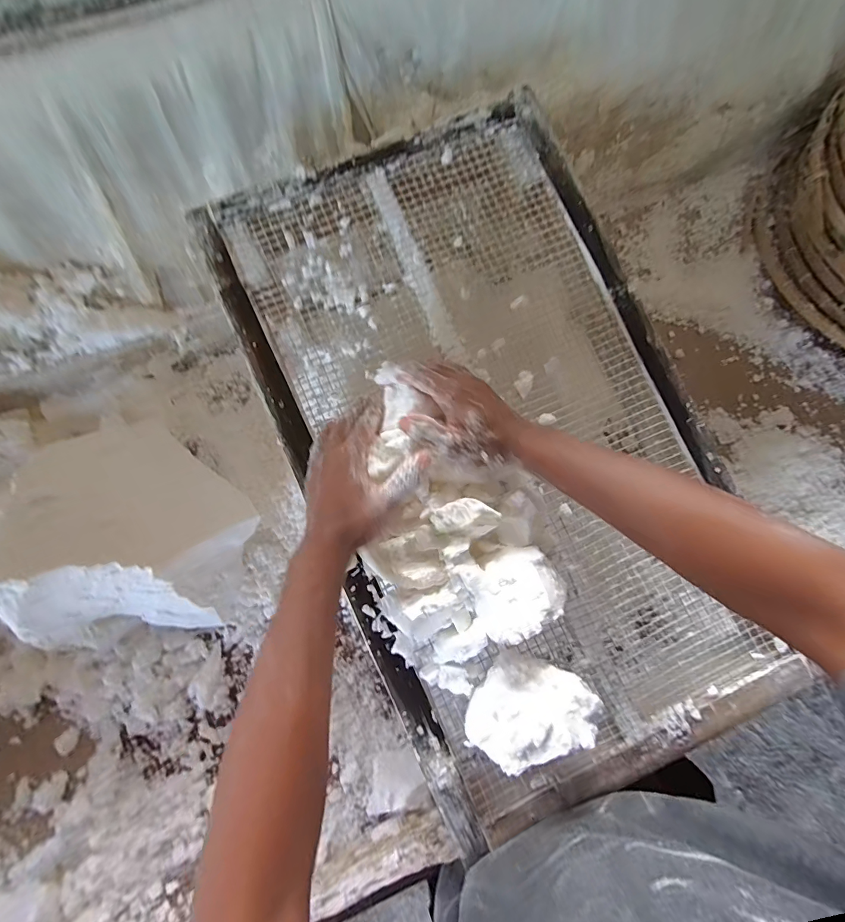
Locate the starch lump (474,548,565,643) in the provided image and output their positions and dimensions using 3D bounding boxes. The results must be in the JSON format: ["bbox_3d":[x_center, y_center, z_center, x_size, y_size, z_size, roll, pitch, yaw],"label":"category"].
[{"bbox_3d":[0.090,0.122,0.396,0.086,0.066,0.067,-25,76,-7],"label":"starch lump"}]

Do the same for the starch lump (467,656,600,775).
[{"bbox_3d":[0.099,0.234,0.390,0.093,0.067,0.094,28,76,8],"label":"starch lump"}]

